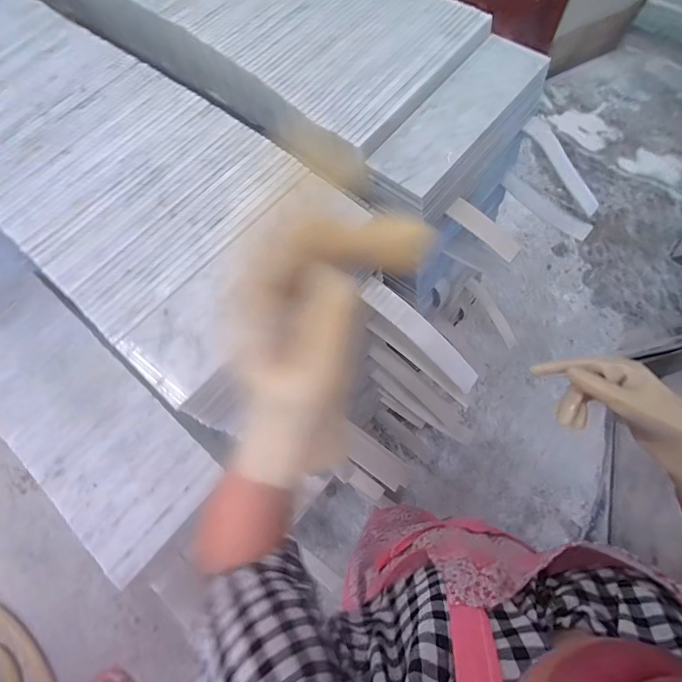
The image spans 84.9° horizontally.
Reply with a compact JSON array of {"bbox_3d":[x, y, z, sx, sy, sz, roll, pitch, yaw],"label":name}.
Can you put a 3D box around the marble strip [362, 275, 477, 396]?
[{"bbox_3d":[0.115,-0.009,0.524,0.208,0.011,0.036,43,78,-7],"label":"marble strip"}]

